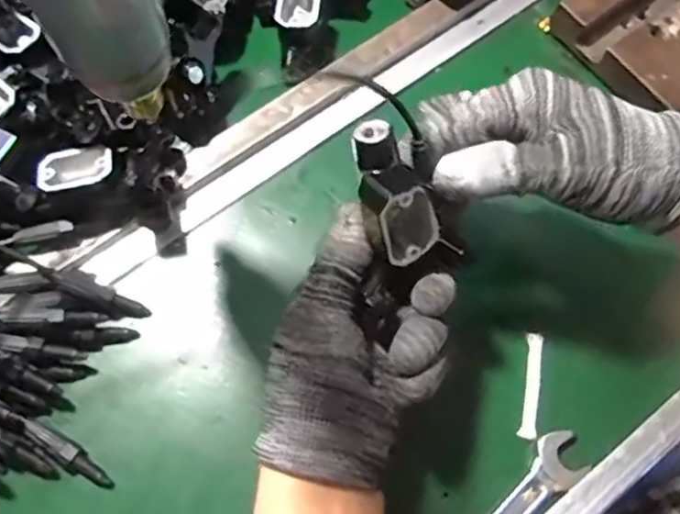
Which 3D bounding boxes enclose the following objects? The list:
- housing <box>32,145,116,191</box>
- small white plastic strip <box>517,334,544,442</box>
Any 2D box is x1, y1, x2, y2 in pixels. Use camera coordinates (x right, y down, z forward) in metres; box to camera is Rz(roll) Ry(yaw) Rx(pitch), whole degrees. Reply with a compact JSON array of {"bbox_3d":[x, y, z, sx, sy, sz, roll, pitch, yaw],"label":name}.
[{"bbox_3d":[-0.147,-0.049,0.371,0.042,0.009,0.025,-8,69,-4],"label":"housing"},{"bbox_3d":[0.107,0.071,0.372,0.010,0.004,0.059,10,69,3],"label":"small white plastic strip"}]

